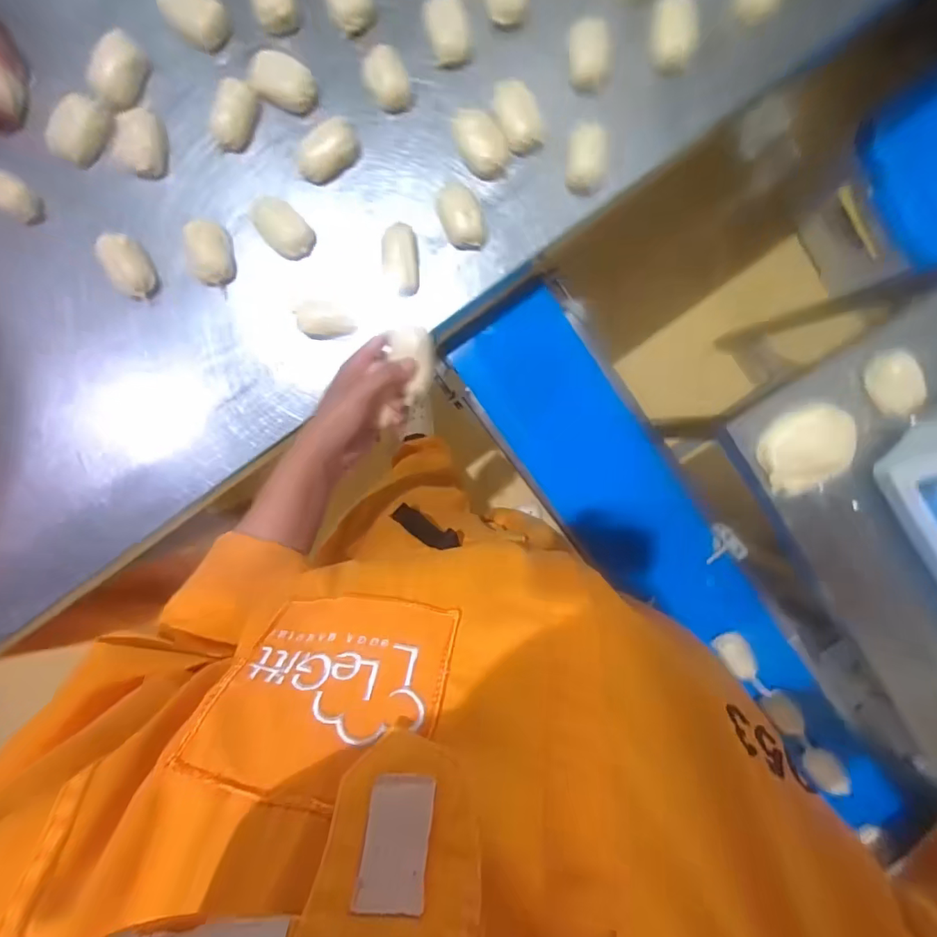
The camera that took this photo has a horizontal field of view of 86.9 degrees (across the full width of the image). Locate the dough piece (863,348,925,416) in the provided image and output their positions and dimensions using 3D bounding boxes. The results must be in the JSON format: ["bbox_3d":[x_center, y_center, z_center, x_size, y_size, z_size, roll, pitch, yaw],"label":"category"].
[{"bbox_3d":[0.386,-0.077,0.446,0.037,0.018,0.059,-29,95,1],"label":"dough piece"}]

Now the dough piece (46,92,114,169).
[{"bbox_3d":[-0.392,-0.341,0.498,0.042,0.025,0.065,36,93,-5],"label":"dough piece"}]

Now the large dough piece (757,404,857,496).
[{"bbox_3d":[0.313,-0.018,0.452,0.076,0.029,0.080,0,95,-2],"label":"large dough piece"}]

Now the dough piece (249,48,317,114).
[{"bbox_3d":[-0.182,-0.381,0.489,0.058,0.033,0.038,21,94,-4],"label":"dough piece"}]

